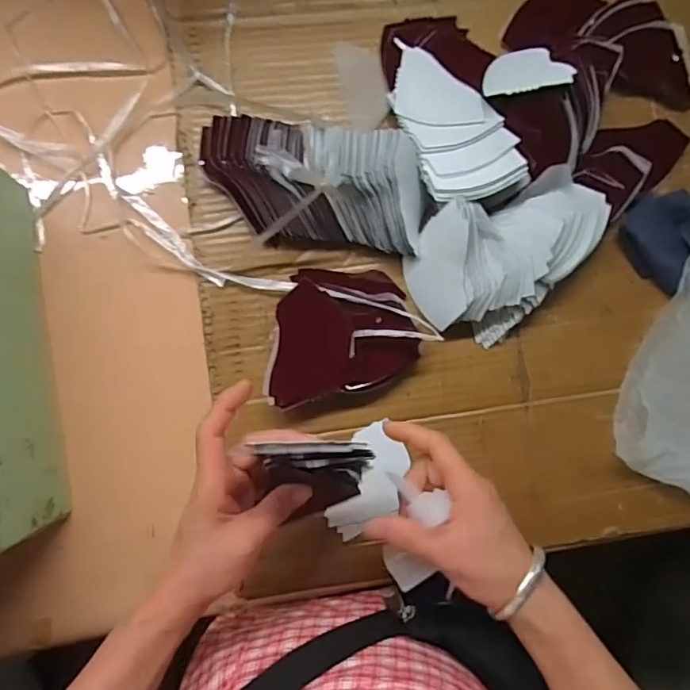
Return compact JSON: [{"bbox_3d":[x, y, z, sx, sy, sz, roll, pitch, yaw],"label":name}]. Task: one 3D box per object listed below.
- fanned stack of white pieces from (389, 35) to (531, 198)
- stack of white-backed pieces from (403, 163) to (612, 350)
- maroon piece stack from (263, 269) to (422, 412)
[{"bbox_3d":[0.094,-0.202,0.473,0.087,0.052,0.160,-18,89,-6],"label":"fanned stack of white pieces"},{"bbox_3d":[0.144,-0.091,0.471,0.122,0.054,0.184,43,84,-1],"label":"stack of white-backed pieces"},{"bbox_3d":[-0.007,-0.014,0.461,0.138,0.037,0.113,-12,89,-7],"label":"maroon piece stack"}]

